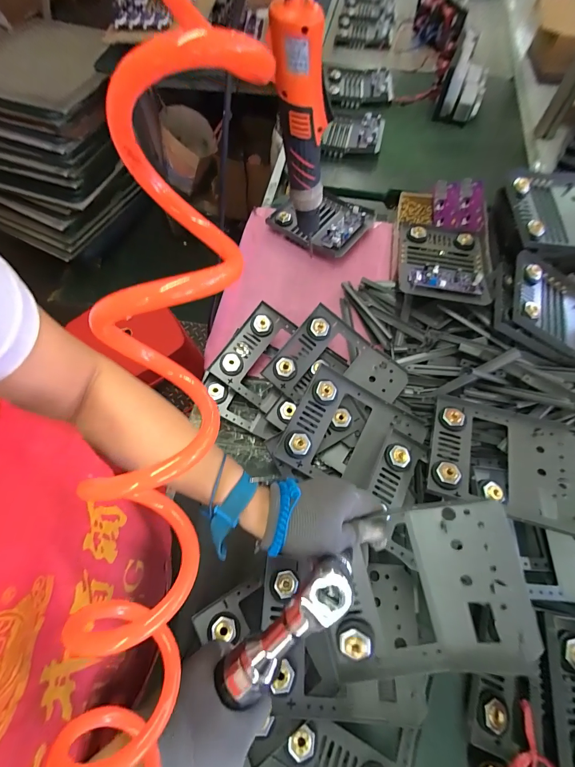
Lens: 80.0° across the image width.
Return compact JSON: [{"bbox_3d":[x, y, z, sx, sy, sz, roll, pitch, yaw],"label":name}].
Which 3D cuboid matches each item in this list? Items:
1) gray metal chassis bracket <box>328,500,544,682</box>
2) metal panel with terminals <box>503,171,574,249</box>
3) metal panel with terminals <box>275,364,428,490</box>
[{"bbox_3d":[0.127,0.194,0.335,0.178,0.040,0.155,-7,88,12],"label":"gray metal chassis bracket"},{"bbox_3d":[0.474,-0.300,0.598,0.202,0.033,0.150,-4,78,-14],"label":"metal panel with terminals"},{"bbox_3d":[0.096,0.077,0.486,0.176,0.051,0.154,26,68,13],"label":"metal panel with terminals"}]

